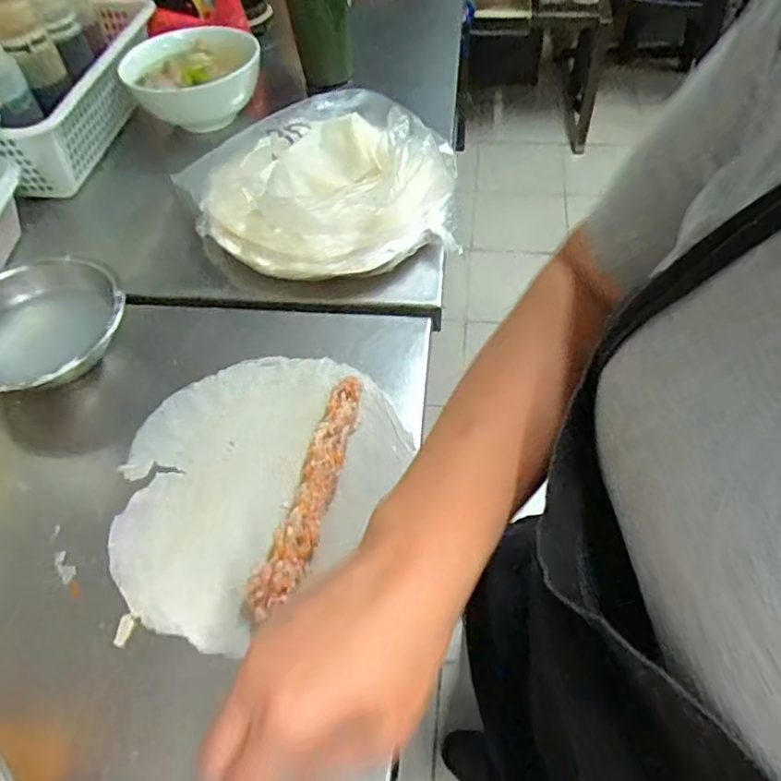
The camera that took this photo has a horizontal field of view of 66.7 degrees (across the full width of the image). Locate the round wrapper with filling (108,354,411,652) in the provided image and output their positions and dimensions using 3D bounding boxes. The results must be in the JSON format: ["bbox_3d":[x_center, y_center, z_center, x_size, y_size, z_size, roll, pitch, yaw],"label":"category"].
[{"bbox_3d":[-0.110,0.058,0.459,0.235,0.020,0.204,-36,59,-21],"label":"round wrapper with filling"}]

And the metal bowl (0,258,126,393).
[{"bbox_3d":[-0.305,-0.045,0.523,0.143,0.070,0.143,-2,53,3],"label":"metal bowl"}]

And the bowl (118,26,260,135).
[{"bbox_3d":[-0.245,-0.386,0.751,0.162,0.079,0.170,-2,53,3],"label":"bowl"}]

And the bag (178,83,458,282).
[{"bbox_3d":[-0.075,-0.231,0.634,0.263,0.084,0.281,-25,56,-14],"label":"bag"}]

